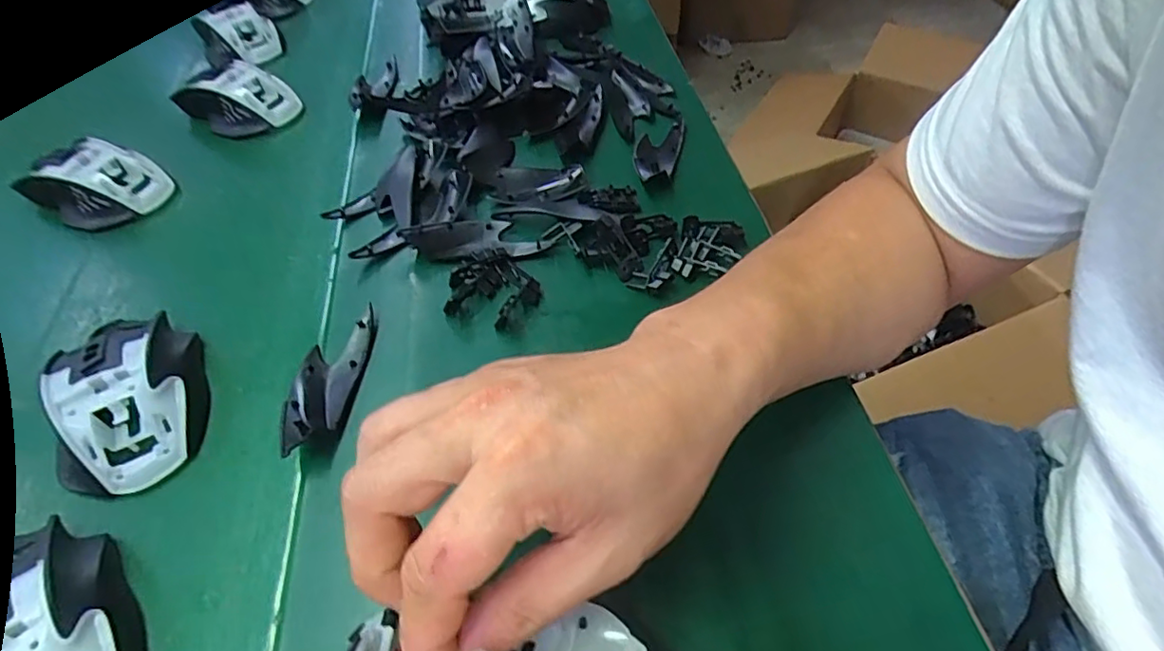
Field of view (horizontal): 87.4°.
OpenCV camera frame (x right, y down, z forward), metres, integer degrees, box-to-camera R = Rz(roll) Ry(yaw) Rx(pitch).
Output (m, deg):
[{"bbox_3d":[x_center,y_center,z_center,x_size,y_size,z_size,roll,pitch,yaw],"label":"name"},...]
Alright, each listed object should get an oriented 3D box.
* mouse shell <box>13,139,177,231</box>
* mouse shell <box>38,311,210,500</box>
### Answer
[{"bbox_3d":[-0.360,-0.107,0.452,0.074,0.050,0.064,16,52,15],"label":"mouse shell"},{"bbox_3d":[-0.248,0.035,0.333,0.071,0.038,0.112,-26,53,-19],"label":"mouse shell"}]

